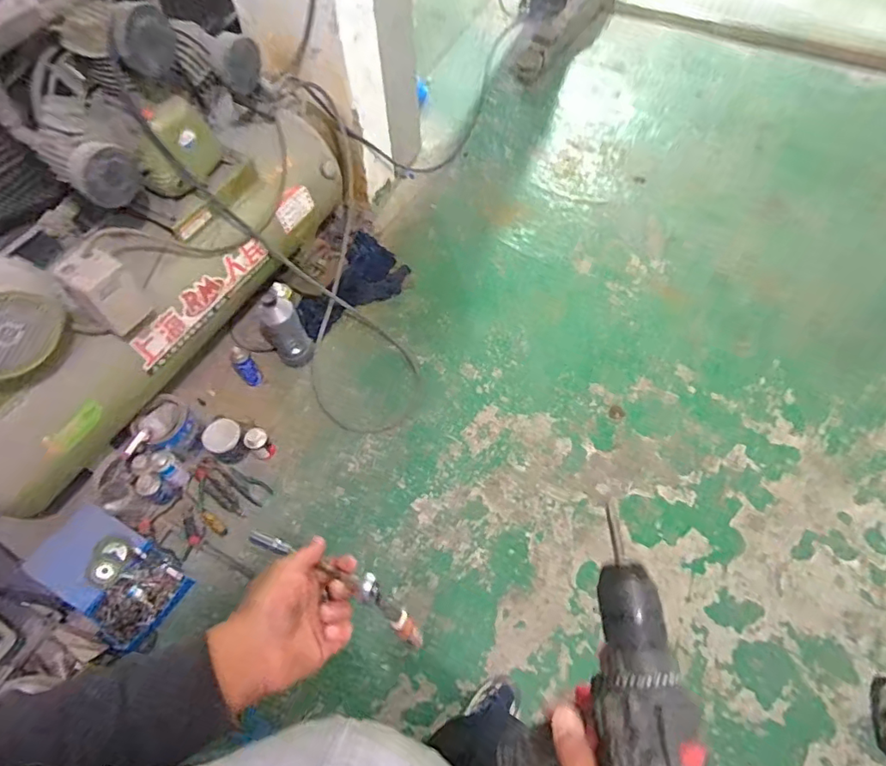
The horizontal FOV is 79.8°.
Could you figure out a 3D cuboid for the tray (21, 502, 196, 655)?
[{"bbox_3d":[-0.871,0.499,1.382,0.365,0.098,0.222,27,64,20],"label":"tray"}]

